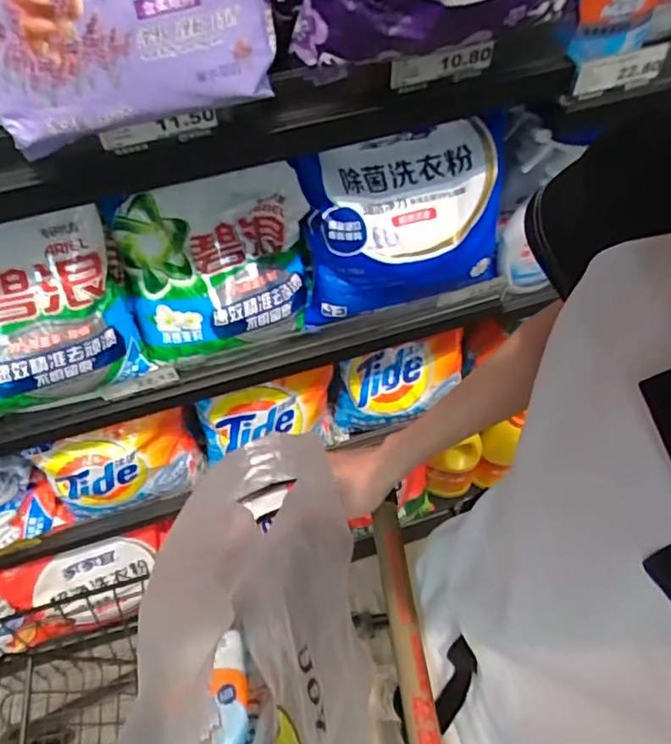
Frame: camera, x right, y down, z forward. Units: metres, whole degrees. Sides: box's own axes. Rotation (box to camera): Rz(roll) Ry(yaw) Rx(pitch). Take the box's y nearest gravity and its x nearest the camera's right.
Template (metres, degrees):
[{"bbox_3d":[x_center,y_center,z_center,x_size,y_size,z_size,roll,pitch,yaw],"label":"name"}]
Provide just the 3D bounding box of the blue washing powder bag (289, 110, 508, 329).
[{"bbox_3d":[0.077,-0.163,0.670,0.235,0.172,0.096,-15,58,-8],"label":"blue washing powder bag"}]

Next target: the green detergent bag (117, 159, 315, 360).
[{"bbox_3d":[-0.135,-0.121,0.675,0.211,0.154,0.114,-17,58,-10],"label":"green detergent bag"}]

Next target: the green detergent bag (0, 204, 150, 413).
[{"bbox_3d":[-0.338,-0.052,0.613,0.242,0.205,0.069,-11,24,-9],"label":"green detergent bag"}]

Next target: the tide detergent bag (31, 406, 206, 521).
[{"bbox_3d":[-0.312,0.143,0.884,0.222,0.194,0.060,-23,59,-13],"label":"tide detergent bag"}]

